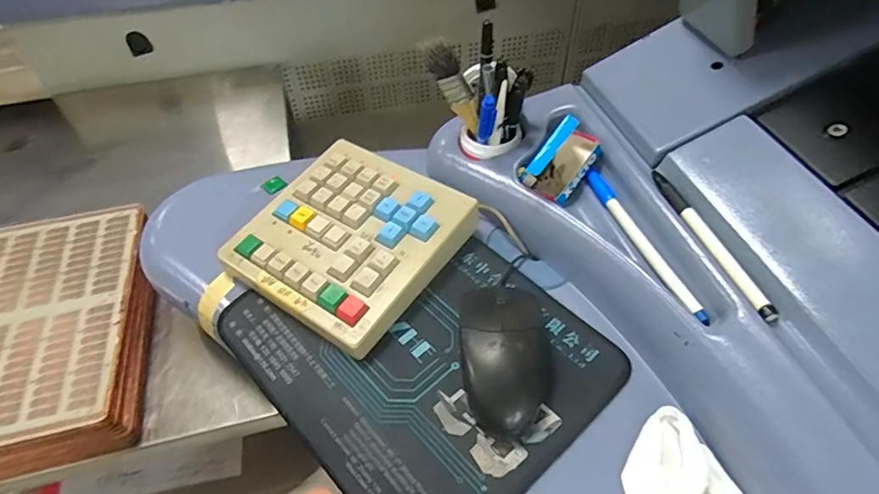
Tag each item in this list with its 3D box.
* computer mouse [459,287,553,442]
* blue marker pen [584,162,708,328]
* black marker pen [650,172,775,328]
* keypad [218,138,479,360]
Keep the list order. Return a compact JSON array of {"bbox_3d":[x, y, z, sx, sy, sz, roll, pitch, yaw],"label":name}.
[{"bbox_3d":[0.046,0.071,0.362,0.060,0.036,0.110,-2,50,0],"label":"computer mouse"},{"bbox_3d":[0.145,-0.005,0.376,0.009,0.007,0.146,-15,51,-11],"label":"blue marker pen"},{"bbox_3d":[0.180,-0.005,0.353,0.011,0.012,0.134,-13,51,-9],"label":"black marker pen"},{"bbox_3d":[-0.075,-0.008,0.432,0.156,0.039,0.154,28,56,23],"label":"keypad"}]

